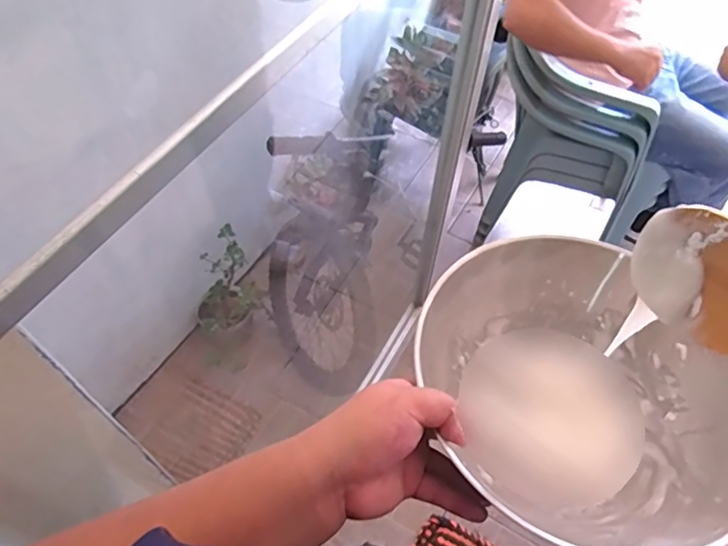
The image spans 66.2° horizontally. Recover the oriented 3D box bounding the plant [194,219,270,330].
[{"bbox_3d":[-0.372,0.057,1.545,0.196,0.302,0.192,-30,62,-21],"label":"plant"}]

